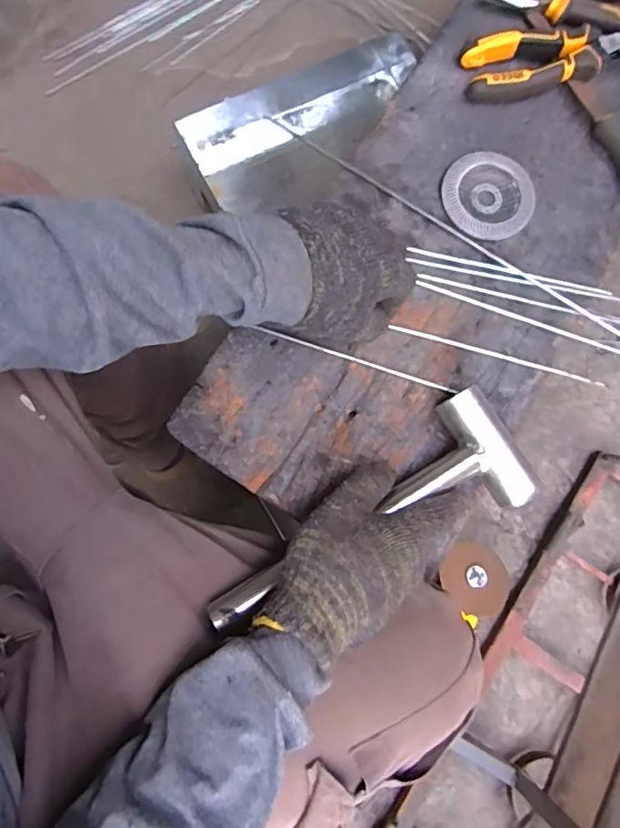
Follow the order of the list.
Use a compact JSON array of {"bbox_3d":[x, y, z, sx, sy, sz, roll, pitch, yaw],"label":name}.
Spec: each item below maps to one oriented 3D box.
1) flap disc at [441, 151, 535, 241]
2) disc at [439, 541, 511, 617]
[{"bbox_3d":[0.158,-0.197,0.475,0.079,0.013,0.086,0,77,-2],"label":"flap disc"},{"bbox_3d":[0.229,0.226,0.737,0.088,0.009,0.094,0,67,0],"label":"disc"}]

